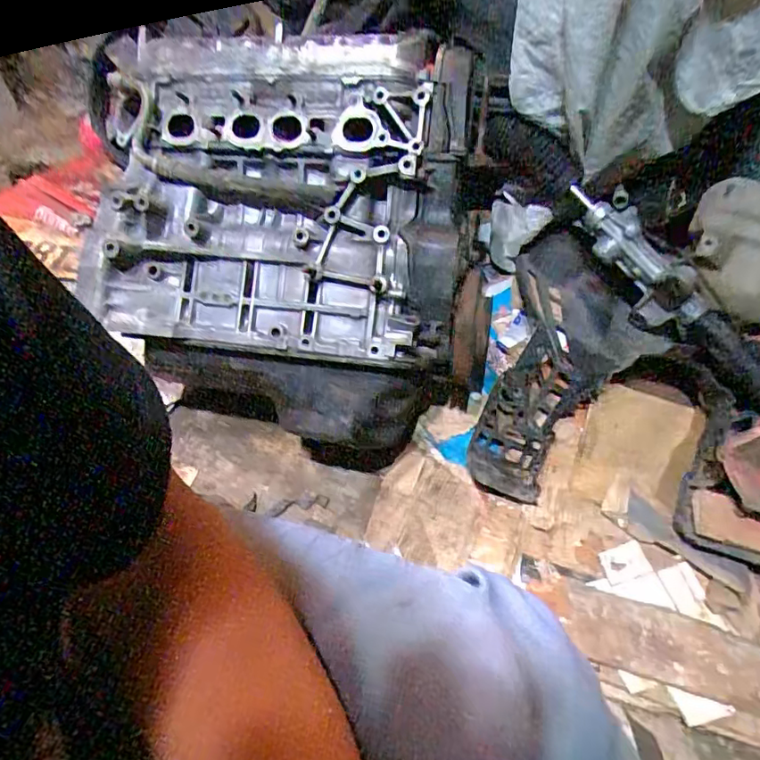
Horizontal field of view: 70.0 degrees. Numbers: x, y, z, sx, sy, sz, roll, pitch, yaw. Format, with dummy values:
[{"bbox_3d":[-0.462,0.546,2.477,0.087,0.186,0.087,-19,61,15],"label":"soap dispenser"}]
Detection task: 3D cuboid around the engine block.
[{"bbox_3d":[-0.137,-0.185,0.788,0.552,0.449,0.335,13,54,11],"label":"engine block"}]

